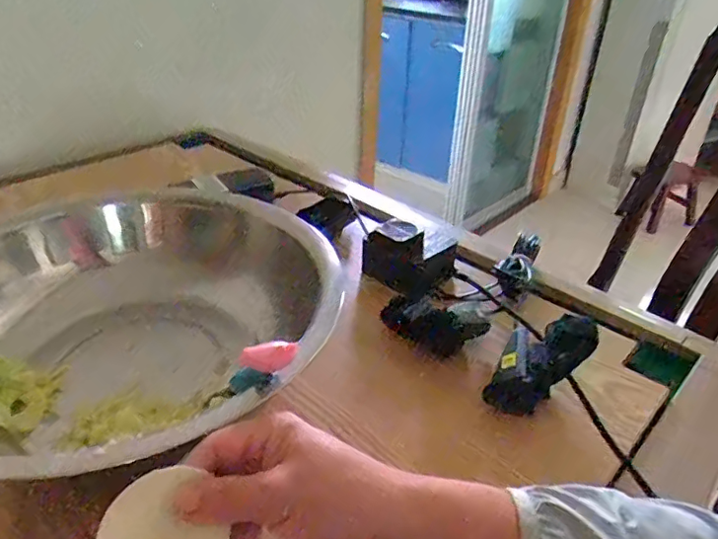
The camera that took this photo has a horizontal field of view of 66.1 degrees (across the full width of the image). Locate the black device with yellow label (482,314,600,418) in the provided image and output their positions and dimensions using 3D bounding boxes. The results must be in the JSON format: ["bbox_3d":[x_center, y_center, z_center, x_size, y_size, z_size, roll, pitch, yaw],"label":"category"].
[{"bbox_3d":[0.140,0.072,0.434,0.034,0.098,0.040,34,19,-31],"label":"black device with yellow label"}]

